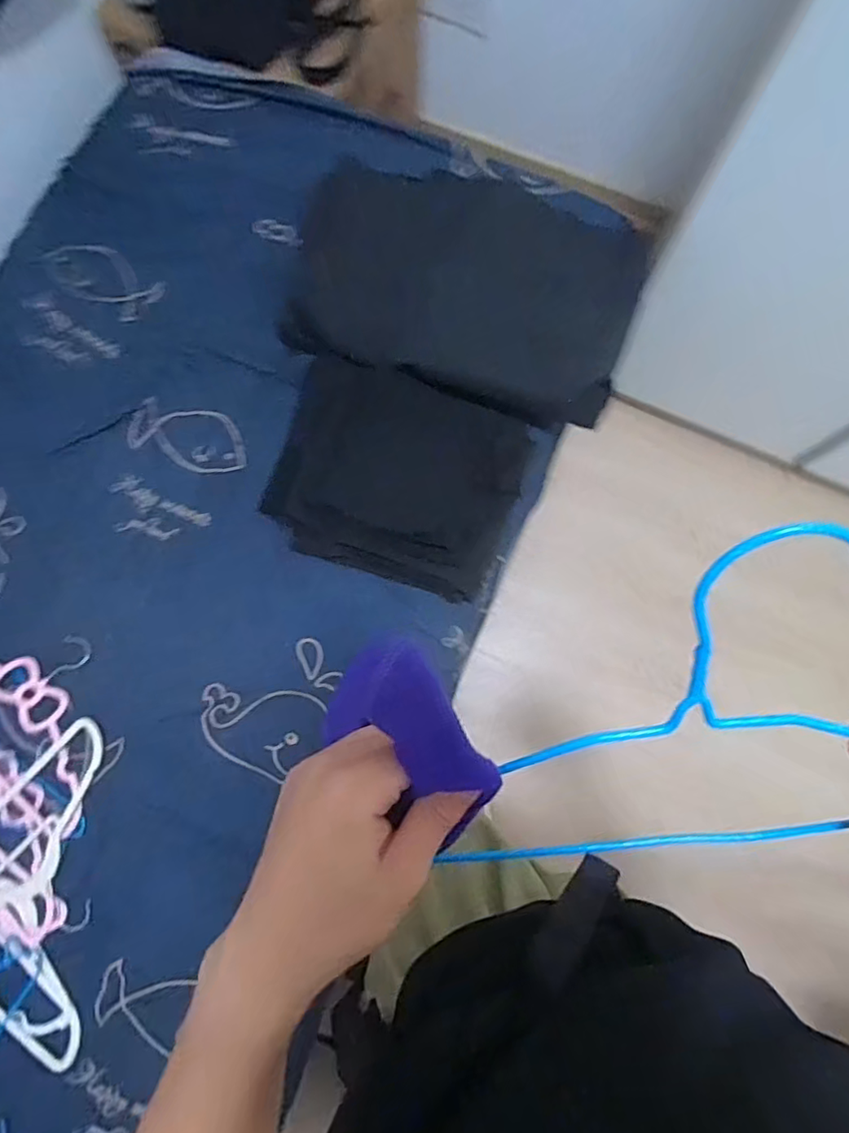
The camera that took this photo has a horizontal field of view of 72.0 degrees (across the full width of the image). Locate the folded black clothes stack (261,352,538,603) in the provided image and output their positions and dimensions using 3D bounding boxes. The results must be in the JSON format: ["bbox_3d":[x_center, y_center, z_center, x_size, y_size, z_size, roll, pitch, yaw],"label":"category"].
[{"bbox_3d":[-0.046,-0.134,0.879,0.359,0.086,0.282,17,79,4],"label":"folded black clothes stack"}]

